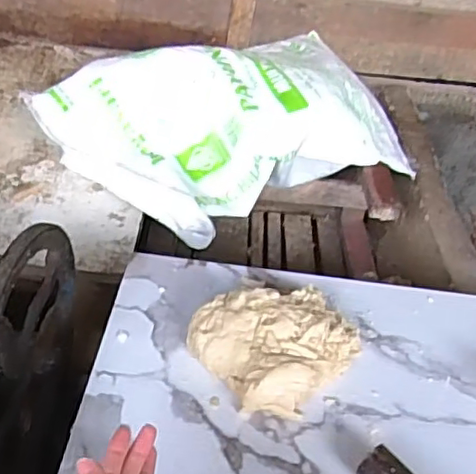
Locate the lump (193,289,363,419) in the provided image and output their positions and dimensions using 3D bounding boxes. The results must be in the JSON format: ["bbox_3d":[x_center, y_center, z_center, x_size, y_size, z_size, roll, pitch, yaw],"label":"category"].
[{"bbox_3d":[0.042,0.098,0.613,0.153,0.060,0.135,-27,51,-32],"label":"lump"}]

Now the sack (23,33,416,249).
[{"bbox_3d":[0.004,-0.225,1.183,0.675,0.192,0.404,-18,49,-29],"label":"sack"}]

